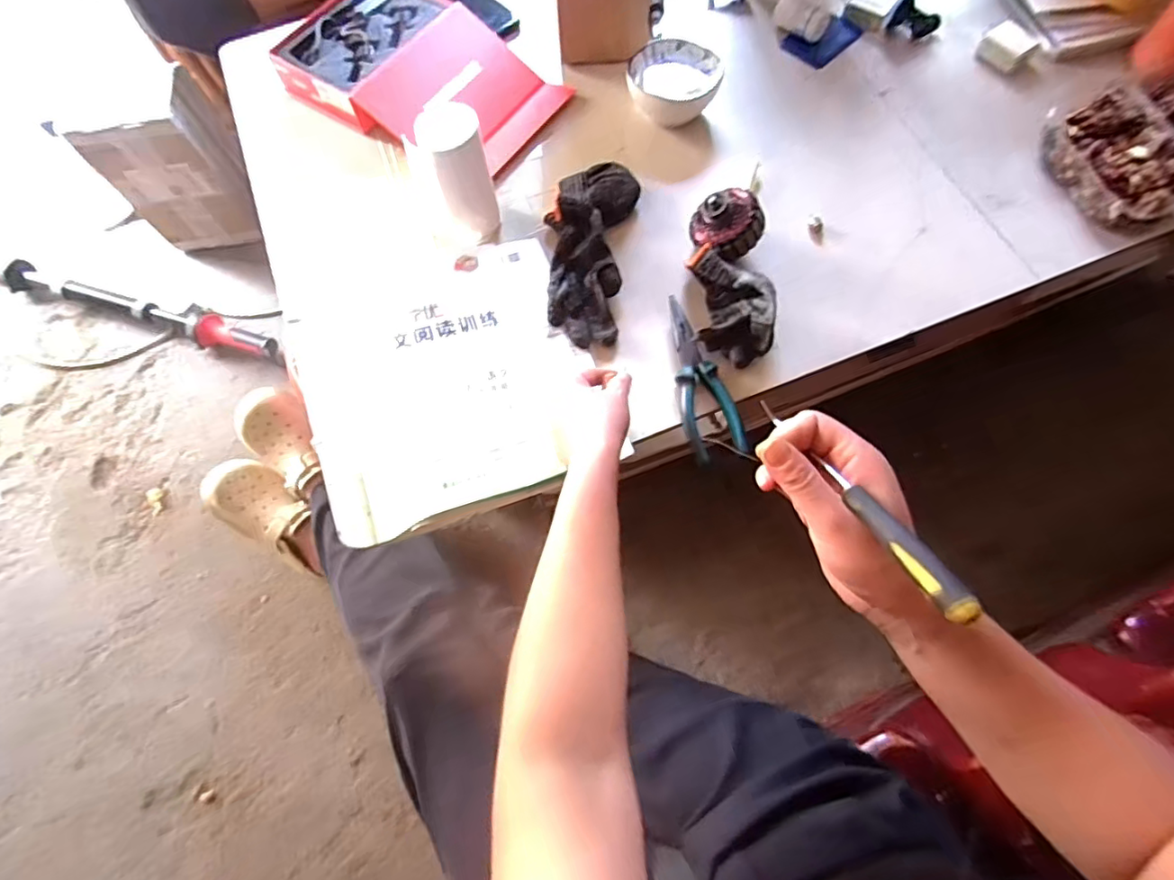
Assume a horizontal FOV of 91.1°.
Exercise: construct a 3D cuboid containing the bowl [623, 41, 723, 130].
[{"bbox_3d":[0.109,-0.449,0.728,0.110,0.055,0.110,-1,69,2],"label":"bowl"}]

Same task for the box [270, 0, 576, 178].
[{"bbox_3d":[-0.209,-0.468,0.734,0.326,0.063,0.210,27,72,11],"label":"box"}]

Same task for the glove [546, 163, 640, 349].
[{"bbox_3d":[0.000,-0.213,0.644,0.098,0.036,0.229,5,69,4],"label":"glove"}]

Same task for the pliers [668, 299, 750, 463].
[{"bbox_3d":[0.111,-0.066,0.594,0.055,0.021,0.178,-14,69,-3],"label":"pliers"}]

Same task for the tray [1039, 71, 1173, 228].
[{"bbox_3d":[0.652,-0.343,0.656,0.236,0.053,0.175,-16,70,-4],"label":"tray"}]

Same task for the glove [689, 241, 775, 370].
[{"bbox_3d":[0.149,-0.136,0.598,0.074,0.068,0.117,-4,69,0],"label":"glove"}]

